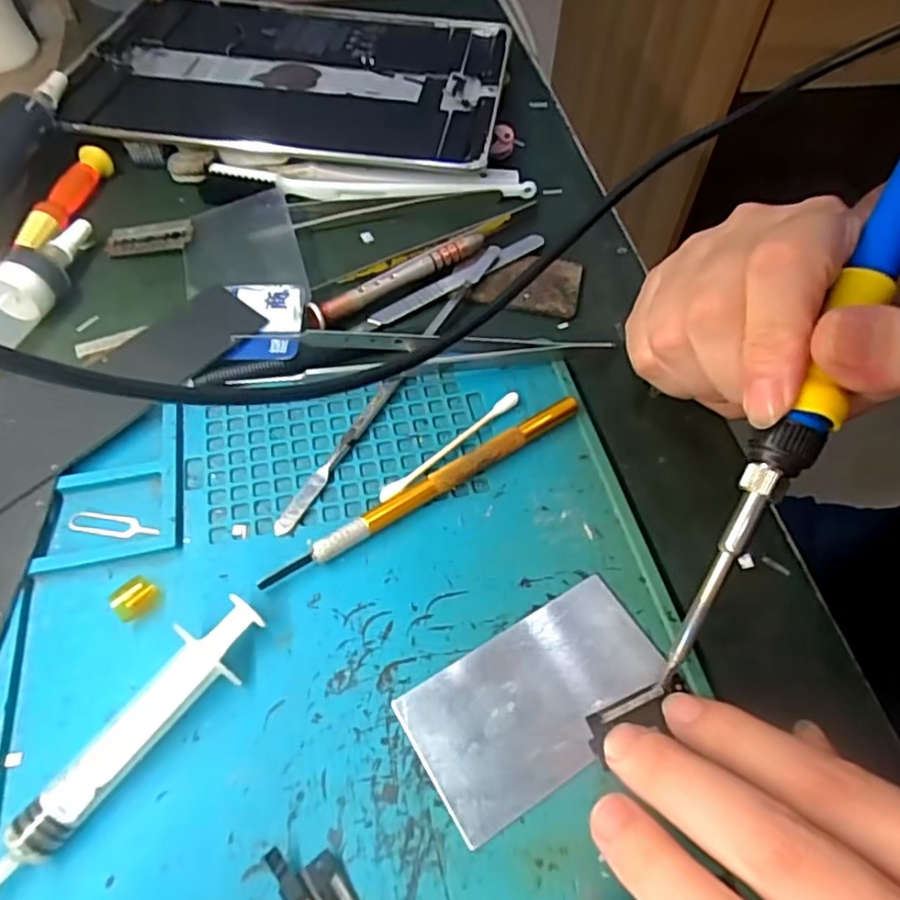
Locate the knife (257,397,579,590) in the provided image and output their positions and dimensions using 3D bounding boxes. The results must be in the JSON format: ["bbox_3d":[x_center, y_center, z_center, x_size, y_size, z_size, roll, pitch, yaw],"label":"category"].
[{"bbox_3d":[-0.006,0.014,0.235,0.132,0.008,0.009,-28,62,-19],"label":"knife"}]

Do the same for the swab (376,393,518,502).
[{"bbox_3d":[0.001,-0.002,0.246,0.070,0.004,0.006,-37,65,-23],"label":"swab"}]

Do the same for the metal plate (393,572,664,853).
[{"bbox_3d":[0.028,0.075,0.197,0.079,0.004,0.045,-26,62,-18],"label":"metal plate"}]

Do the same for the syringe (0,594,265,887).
[{"bbox_3d":[-0.092,0.080,0.183,0.020,0.015,0.091,34,62,18],"label":"syringe"}]

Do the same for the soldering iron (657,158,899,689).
[{"bbox_3d":[0.108,-0.020,0.189,0.016,0.015,0.201,27,92,14],"label":"soldering iron"}]

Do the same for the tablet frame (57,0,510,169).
[{"bbox_3d":[-0.095,-0.227,0.384,0.249,0.018,0.175,8,57,3],"label":"tablet frame"}]

